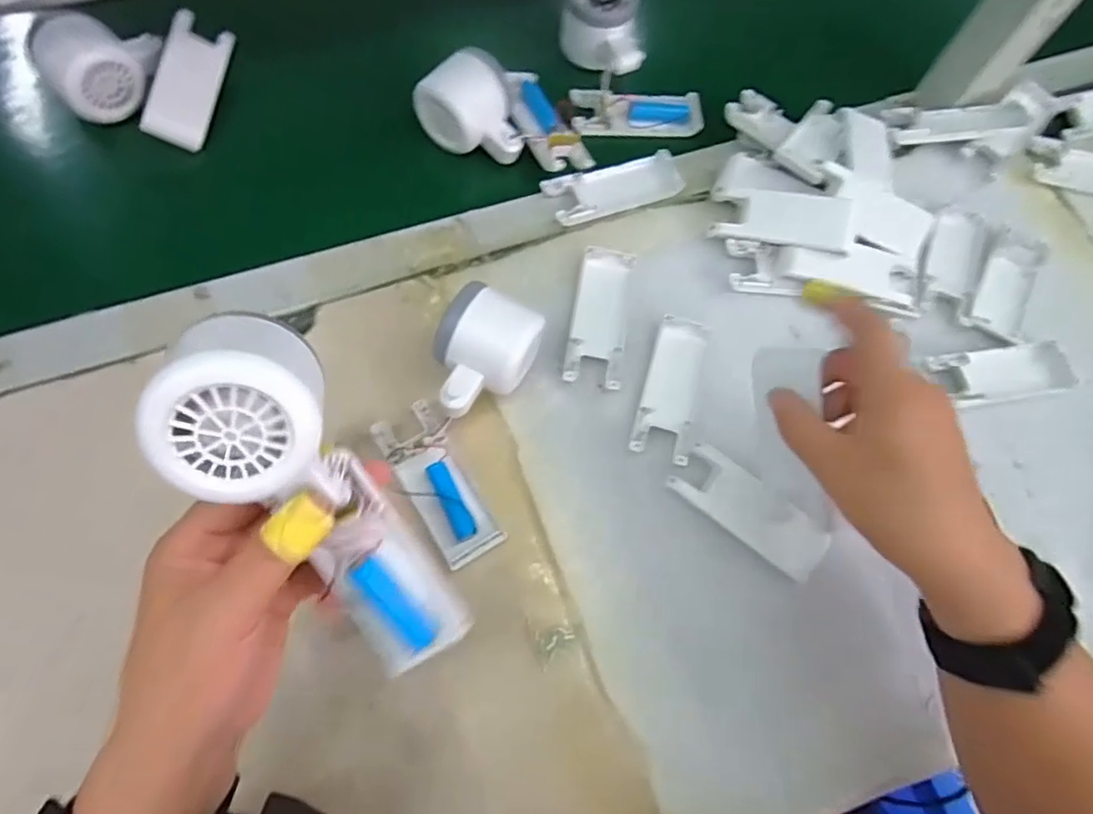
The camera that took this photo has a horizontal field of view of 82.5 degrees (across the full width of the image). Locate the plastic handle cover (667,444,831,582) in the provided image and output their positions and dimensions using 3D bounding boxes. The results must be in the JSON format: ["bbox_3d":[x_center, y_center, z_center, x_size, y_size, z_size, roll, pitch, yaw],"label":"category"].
[{"bbox_3d":[0.130,0.066,0.396,0.100,0.022,0.036,37,72,11],"label":"plastic handle cover"}]

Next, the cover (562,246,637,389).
[{"bbox_3d":[0.039,-0.065,0.442,0.039,0.011,0.102,10,70,1],"label":"cover"}]

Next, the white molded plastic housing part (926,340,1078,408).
[{"bbox_3d":[0.322,-0.024,0.441,0.098,0.012,0.038,-7,70,-5],"label":"white molded plastic housing part"}]

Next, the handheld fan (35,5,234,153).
[{"bbox_3d":[-0.309,-0.256,0.469,0.111,0.059,0.099,8,69,-1],"label":"handheld fan"}]

